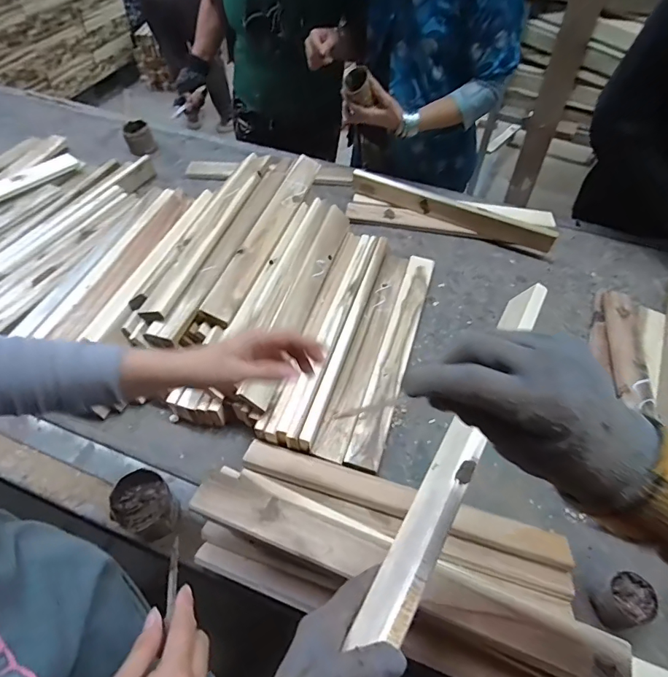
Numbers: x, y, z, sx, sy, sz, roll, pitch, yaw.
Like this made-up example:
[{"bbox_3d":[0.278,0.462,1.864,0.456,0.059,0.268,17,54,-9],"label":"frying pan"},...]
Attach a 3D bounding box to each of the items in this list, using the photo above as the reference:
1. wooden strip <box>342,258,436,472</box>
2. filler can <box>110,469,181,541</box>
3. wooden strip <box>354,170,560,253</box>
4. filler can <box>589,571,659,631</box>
[{"bbox_3d":[0.110,0.013,0.754,0.051,0.027,0.444,15,58,11],"label":"wooden strip"},{"bbox_3d":[-0.247,0.226,0.583,0.088,0.059,0.072,32,63,20],"label":"filler can"},{"bbox_3d":[0.247,-0.275,0.937,0.436,0.055,0.019,22,37,14],"label":"wooden strip"},{"bbox_3d":[0.351,0.318,0.529,0.054,0.048,0.051,-1,57,1],"label":"filler can"}]

